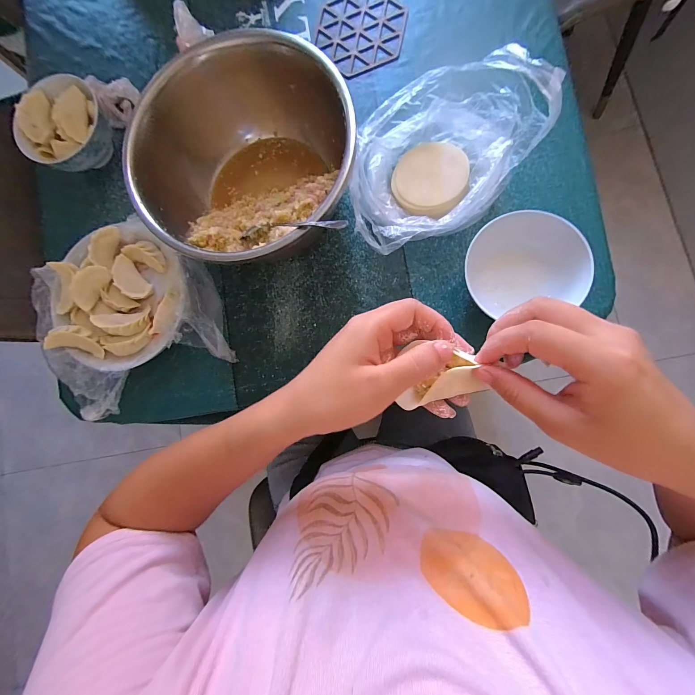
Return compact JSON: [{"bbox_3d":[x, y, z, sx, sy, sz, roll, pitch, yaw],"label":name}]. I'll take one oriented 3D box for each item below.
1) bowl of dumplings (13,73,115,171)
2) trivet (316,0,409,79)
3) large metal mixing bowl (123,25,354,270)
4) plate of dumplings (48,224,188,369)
[{"bbox_3d":[-0.389,-0.305,0.453,0.113,0.069,0.124,-1,86,8],"label":"bowl of dumplings"},{"bbox_3d":[0.020,-0.449,0.444,0.119,0.004,0.133,-38,82,4],"label":"trivet"},{"bbox_3d":[-0.114,-0.215,0.389,0.235,0.116,0.249,-1,86,8],"label":"large metal mixing bowl"},{"bbox_3d":[-0.299,-0.067,0.420,0.187,0.045,0.185,-1,86,8],"label":"plate of dumplings"}]

